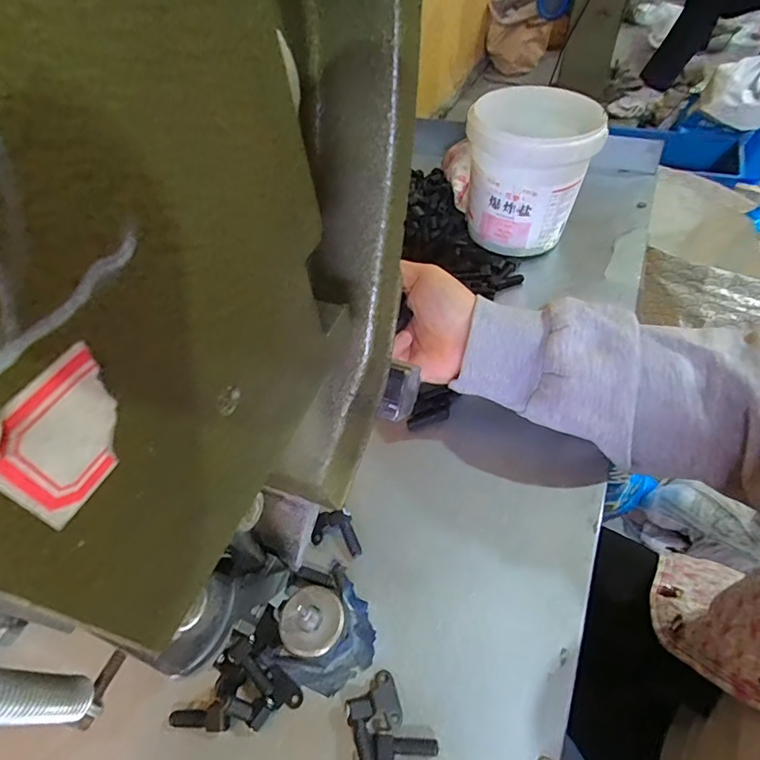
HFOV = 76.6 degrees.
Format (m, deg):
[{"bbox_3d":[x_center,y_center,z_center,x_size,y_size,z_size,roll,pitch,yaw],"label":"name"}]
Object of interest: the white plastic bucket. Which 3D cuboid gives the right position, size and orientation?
[{"bbox_3d":[0.152,-0.217,0.497,0.120,0.123,0.141,10,54,12],"label":"white plastic bucket"}]

